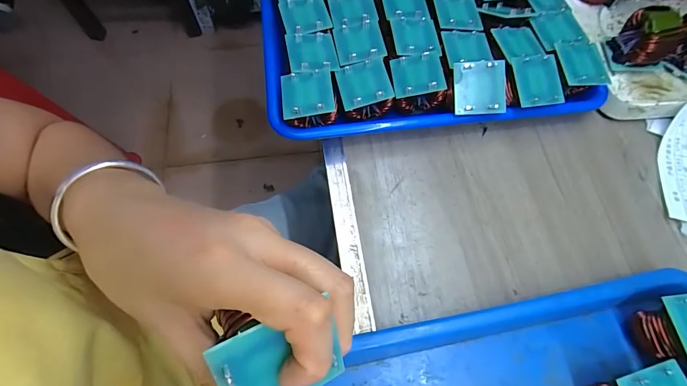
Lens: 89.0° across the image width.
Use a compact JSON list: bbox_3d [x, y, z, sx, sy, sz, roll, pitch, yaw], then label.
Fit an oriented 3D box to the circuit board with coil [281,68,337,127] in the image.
[{"bbox_3d":[-0.032,-0.083,0.319,0.046,0.033,0.046,-8,66,-5],"label":"circuit board with coil"}]

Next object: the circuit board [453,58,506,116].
[{"bbox_3d":[0.123,-0.095,0.316,0.044,0.006,0.046,-1,89,8],"label":"circuit board"}]

